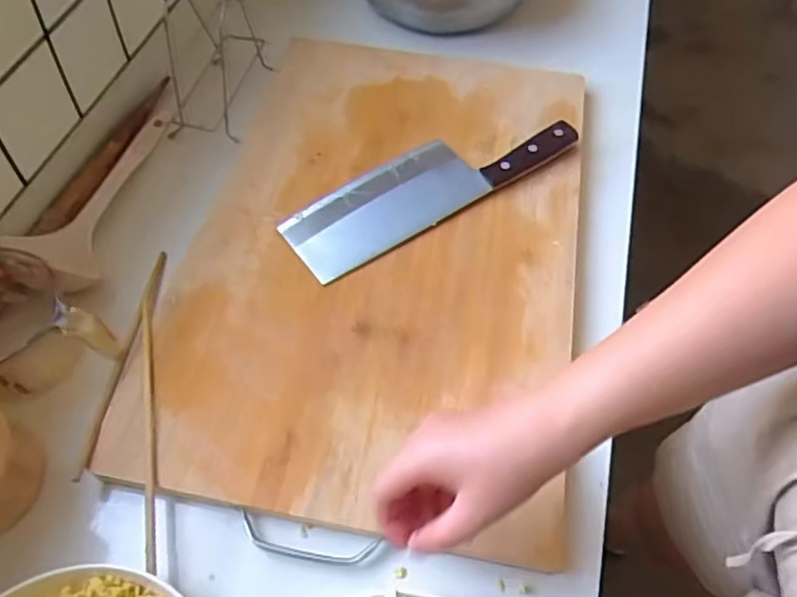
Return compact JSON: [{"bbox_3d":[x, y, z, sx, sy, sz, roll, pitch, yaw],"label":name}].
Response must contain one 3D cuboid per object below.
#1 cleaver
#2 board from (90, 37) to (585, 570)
[{"bbox_3d":[0.032,-0.121,0.626,0.305,0.022,0.090,-29,62,-18],"label":"cleaver"},{"bbox_3d":[-0.018,-0.063,0.600,0.361,0.019,0.532,9,57,4],"label":"board"}]

